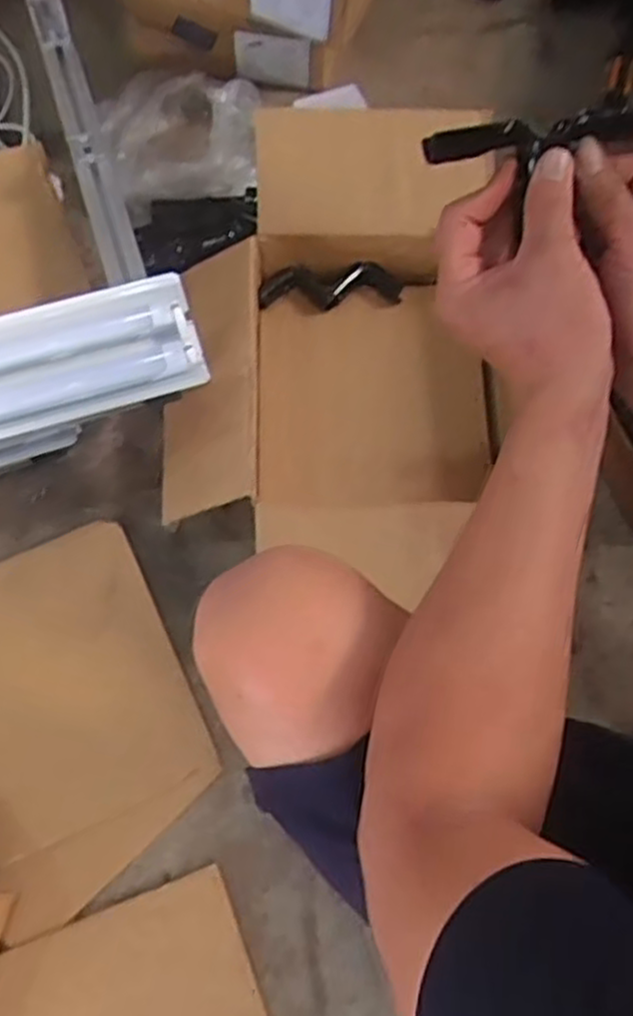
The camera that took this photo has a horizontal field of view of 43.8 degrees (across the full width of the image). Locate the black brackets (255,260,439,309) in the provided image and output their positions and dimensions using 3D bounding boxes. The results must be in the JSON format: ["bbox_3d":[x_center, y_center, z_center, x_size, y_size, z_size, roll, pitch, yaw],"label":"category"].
[{"bbox_3d":[0.035,-0.261,0.928,0.204,0.046,0.033,-7,72,-3],"label":"black brackets"}]

